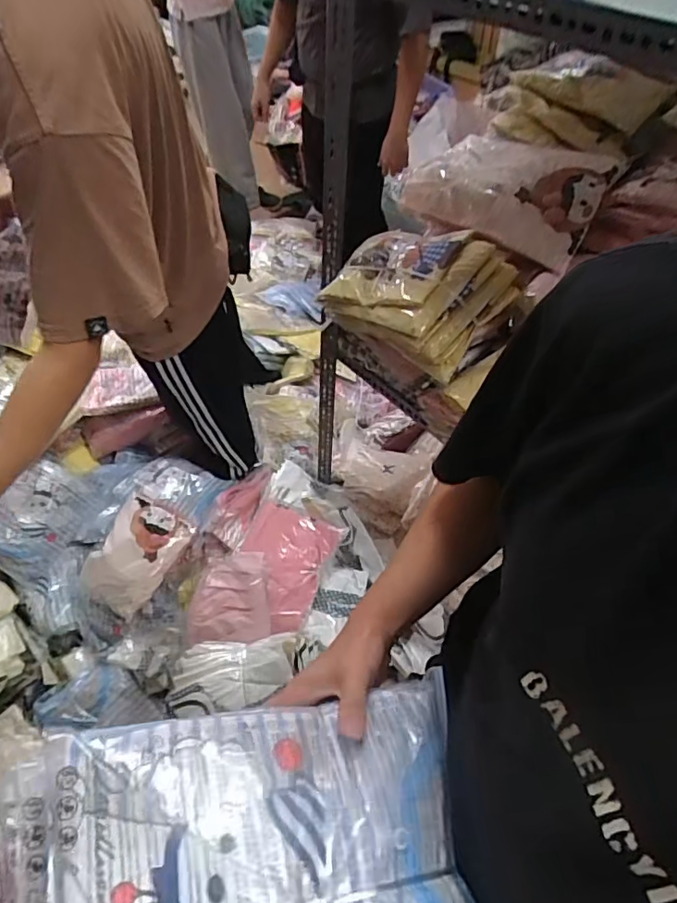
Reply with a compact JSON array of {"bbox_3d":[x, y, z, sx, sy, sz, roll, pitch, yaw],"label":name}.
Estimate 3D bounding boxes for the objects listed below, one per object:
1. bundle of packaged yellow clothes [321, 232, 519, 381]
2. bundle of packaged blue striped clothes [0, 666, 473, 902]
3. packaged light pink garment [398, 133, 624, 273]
[{"bbox_3d":[0.136,-0.267,0.923,0.222,0.140,0.272,-48,54,-4],"label":"bundle of packaged yellow clothes"},{"bbox_3d":[-0.045,0.282,0.349,0.306,0.080,0.228,0,53,-20],"label":"bundle of packaged blue striped clothes"},{"bbox_3d":[0.281,-0.458,0.934,0.326,0.059,0.229,28,78,18],"label":"packaged light pink garment"}]

